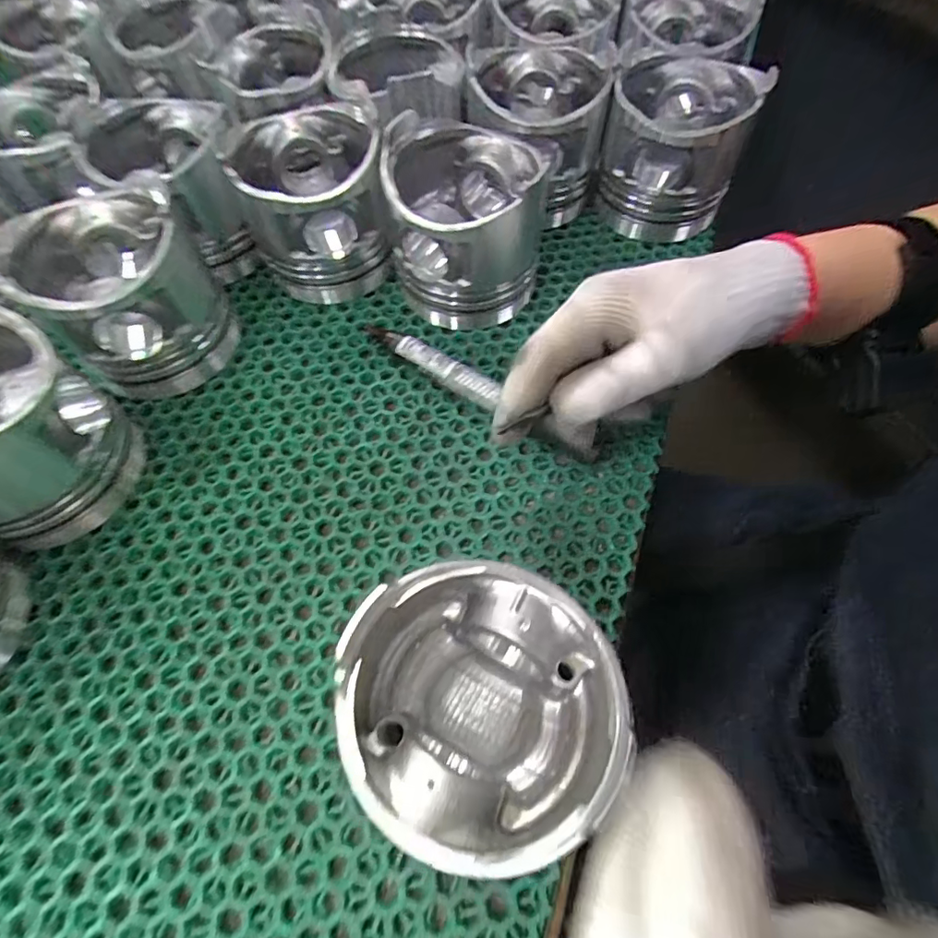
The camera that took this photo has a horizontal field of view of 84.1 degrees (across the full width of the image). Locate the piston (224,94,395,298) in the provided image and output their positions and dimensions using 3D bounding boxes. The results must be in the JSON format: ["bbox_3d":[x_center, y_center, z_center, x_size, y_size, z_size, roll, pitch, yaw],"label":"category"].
[{"bbox_3d":[-0.093,-0.164,0.324,0.083,0.085,0.082,-8,62,-2],"label":"piston"}]

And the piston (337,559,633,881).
[{"bbox_3d":[0.004,0.089,0.195,0.090,0.082,0.086,-1,62,1],"label":"piston"}]

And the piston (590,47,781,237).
[{"bbox_3d":[0.137,-0.223,0.356,0.085,0.087,0.098,12,63,8],"label":"piston"}]

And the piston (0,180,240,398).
[{"bbox_3d":[-0.193,-0.100,0.295,0.091,0.084,0.096,-33,66,-15],"label":"piston"}]

